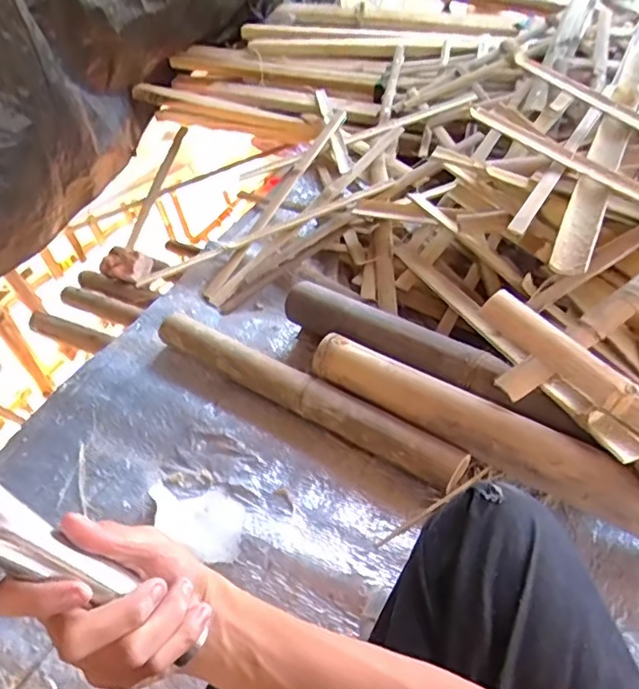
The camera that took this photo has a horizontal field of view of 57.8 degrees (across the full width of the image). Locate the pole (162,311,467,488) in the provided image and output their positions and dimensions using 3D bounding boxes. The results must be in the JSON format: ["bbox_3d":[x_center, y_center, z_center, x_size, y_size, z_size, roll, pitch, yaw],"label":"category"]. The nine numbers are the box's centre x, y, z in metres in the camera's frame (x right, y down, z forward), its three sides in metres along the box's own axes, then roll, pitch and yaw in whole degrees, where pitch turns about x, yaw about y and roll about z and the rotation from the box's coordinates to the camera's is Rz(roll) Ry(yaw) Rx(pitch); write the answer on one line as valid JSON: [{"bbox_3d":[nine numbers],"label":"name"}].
[{"bbox_3d":[-0.039,0.067,0.823,0.514,0.053,0.049,26,51,29],"label":"pole"}]

